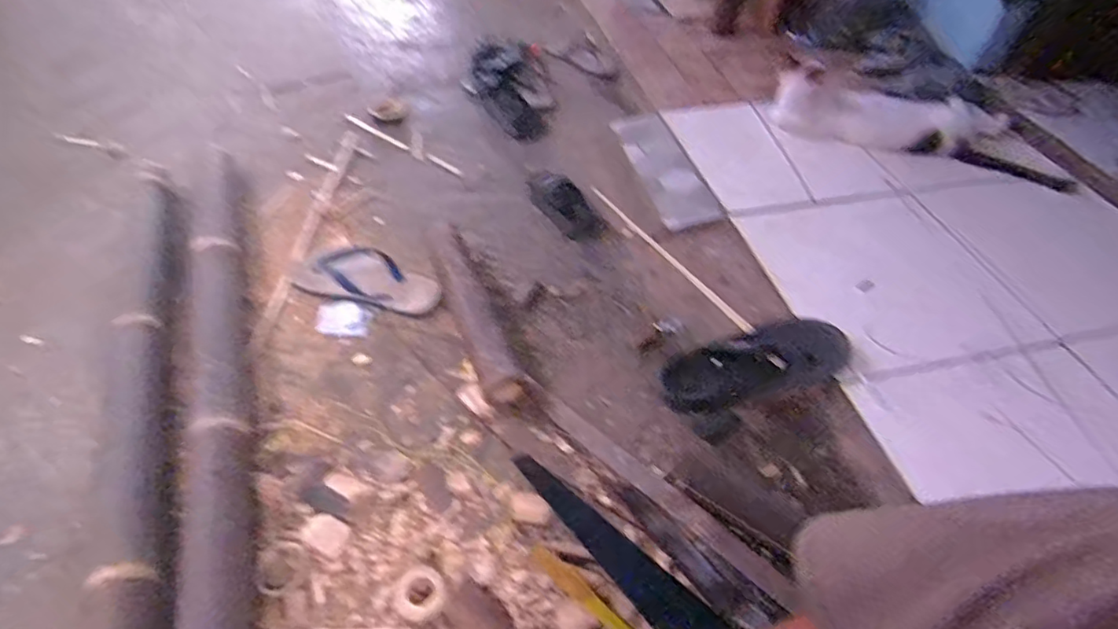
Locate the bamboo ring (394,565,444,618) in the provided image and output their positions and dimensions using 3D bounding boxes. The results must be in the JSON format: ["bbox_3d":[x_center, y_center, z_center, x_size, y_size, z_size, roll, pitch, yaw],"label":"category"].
[{"bbox_3d":[-0.163,0.330,0.673,0.056,0.035,0.054,2,48,-2],"label":"bamboo ring"}]

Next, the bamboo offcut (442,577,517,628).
[{"bbox_3d":[-0.082,0.356,0.650,0.104,0.032,0.055,38,56,26],"label":"bamboo offcut"}]

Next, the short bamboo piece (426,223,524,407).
[{"bbox_3d":[-0.162,-0.034,0.972,0.067,0.074,0.426,-17,52,-18],"label":"short bamboo piece"}]

